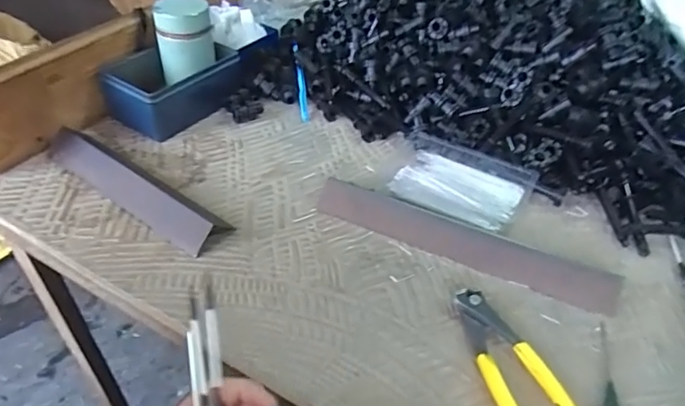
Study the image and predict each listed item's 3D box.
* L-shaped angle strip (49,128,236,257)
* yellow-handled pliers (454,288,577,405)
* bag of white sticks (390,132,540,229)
[{"bbox_3d":[-0.216,-0.026,0.535,0.245,0.034,0.053,28,45,26],"label":"L-shaped angle strip"},{"bbox_3d":[0.134,0.129,0.385,0.056,0.021,0.159,-9,43,-12],"label":"yellow-handled pliers"},{"bbox_3d":[0.125,-0.024,0.549,0.132,0.017,0.100,21,45,19],"label":"bag of white sticks"}]

